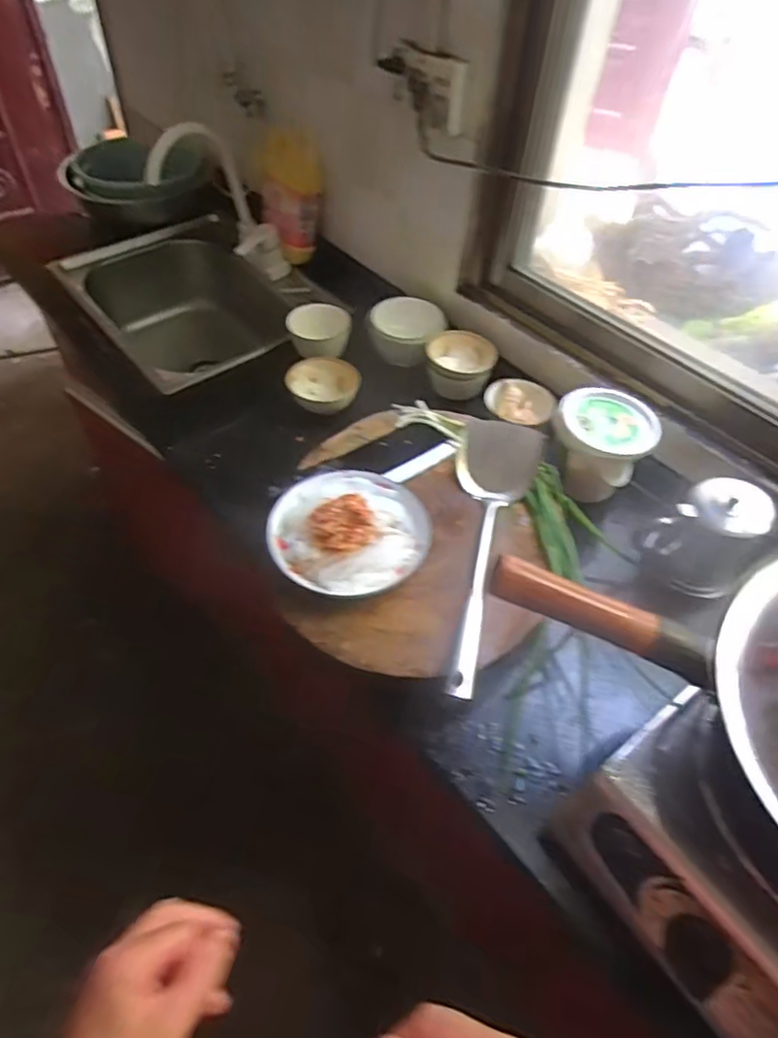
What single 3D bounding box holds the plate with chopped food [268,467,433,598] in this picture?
[{"bbox_3d":[-0.047,0.006,0.715,0.177,0.044,0.175,2,50,-2],"label":"plate with chopped food"}]

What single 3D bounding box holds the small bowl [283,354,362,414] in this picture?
[{"bbox_3d":[-0.105,-0.211,0.997,0.121,0.064,0.126,2,50,-2],"label":"small bowl"}]

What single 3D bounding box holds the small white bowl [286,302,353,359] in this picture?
[{"bbox_3d":[-0.116,-0.327,1.057,0.100,0.057,0.109,2,50,-2],"label":"small white bowl"}]

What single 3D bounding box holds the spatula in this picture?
[{"bbox_3d":[0.103,0.019,0.739,0.102,0.045,0.402,17,51,10],"label":"spatula"}]

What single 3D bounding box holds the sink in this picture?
[{"bbox_3d":[-0.401,-0.398,1.273,0.397,0.245,0.493,-35,61,-28],"label":"sink"}]

